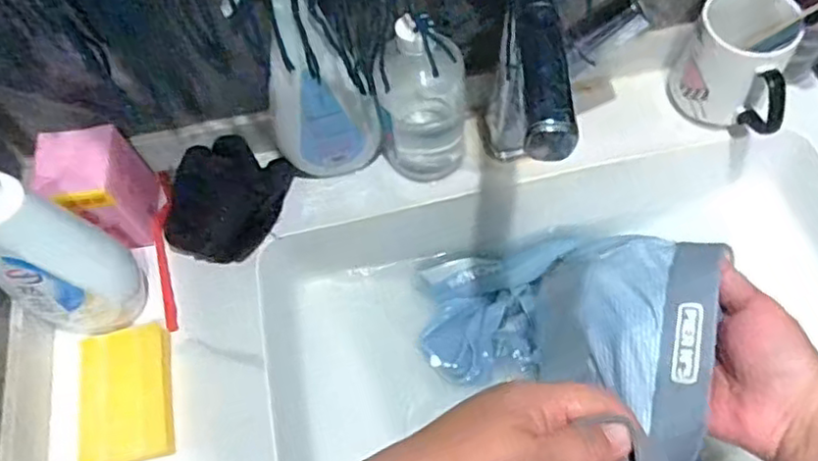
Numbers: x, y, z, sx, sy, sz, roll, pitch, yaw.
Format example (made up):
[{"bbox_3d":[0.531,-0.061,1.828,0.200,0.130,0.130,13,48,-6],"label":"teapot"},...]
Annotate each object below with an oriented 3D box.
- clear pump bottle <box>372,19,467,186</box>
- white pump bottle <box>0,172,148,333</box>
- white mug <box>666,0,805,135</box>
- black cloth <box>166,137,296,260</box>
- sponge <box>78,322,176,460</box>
[{"bbox_3d":[0.011,-0.125,0.583,0.075,0.170,0.080,-6,63,1],"label":"clear pump bottle"},{"bbox_3d":[-0.275,0.007,0.481,0.065,0.248,0.078,24,67,15],"label":"white pump bottle"},{"bbox_3d":[0.303,-0.151,0.601,0.103,0.094,0.091,36,71,20],"label":"white mug"},{"bbox_3d":[-0.171,-0.027,0.619,0.098,0.018,0.113,18,83,-4],"label":"black cloth"},{"bbox_3d":[-0.230,0.137,0.545,0.068,0.032,0.109,-12,63,-2],"label":"sponge"}]

